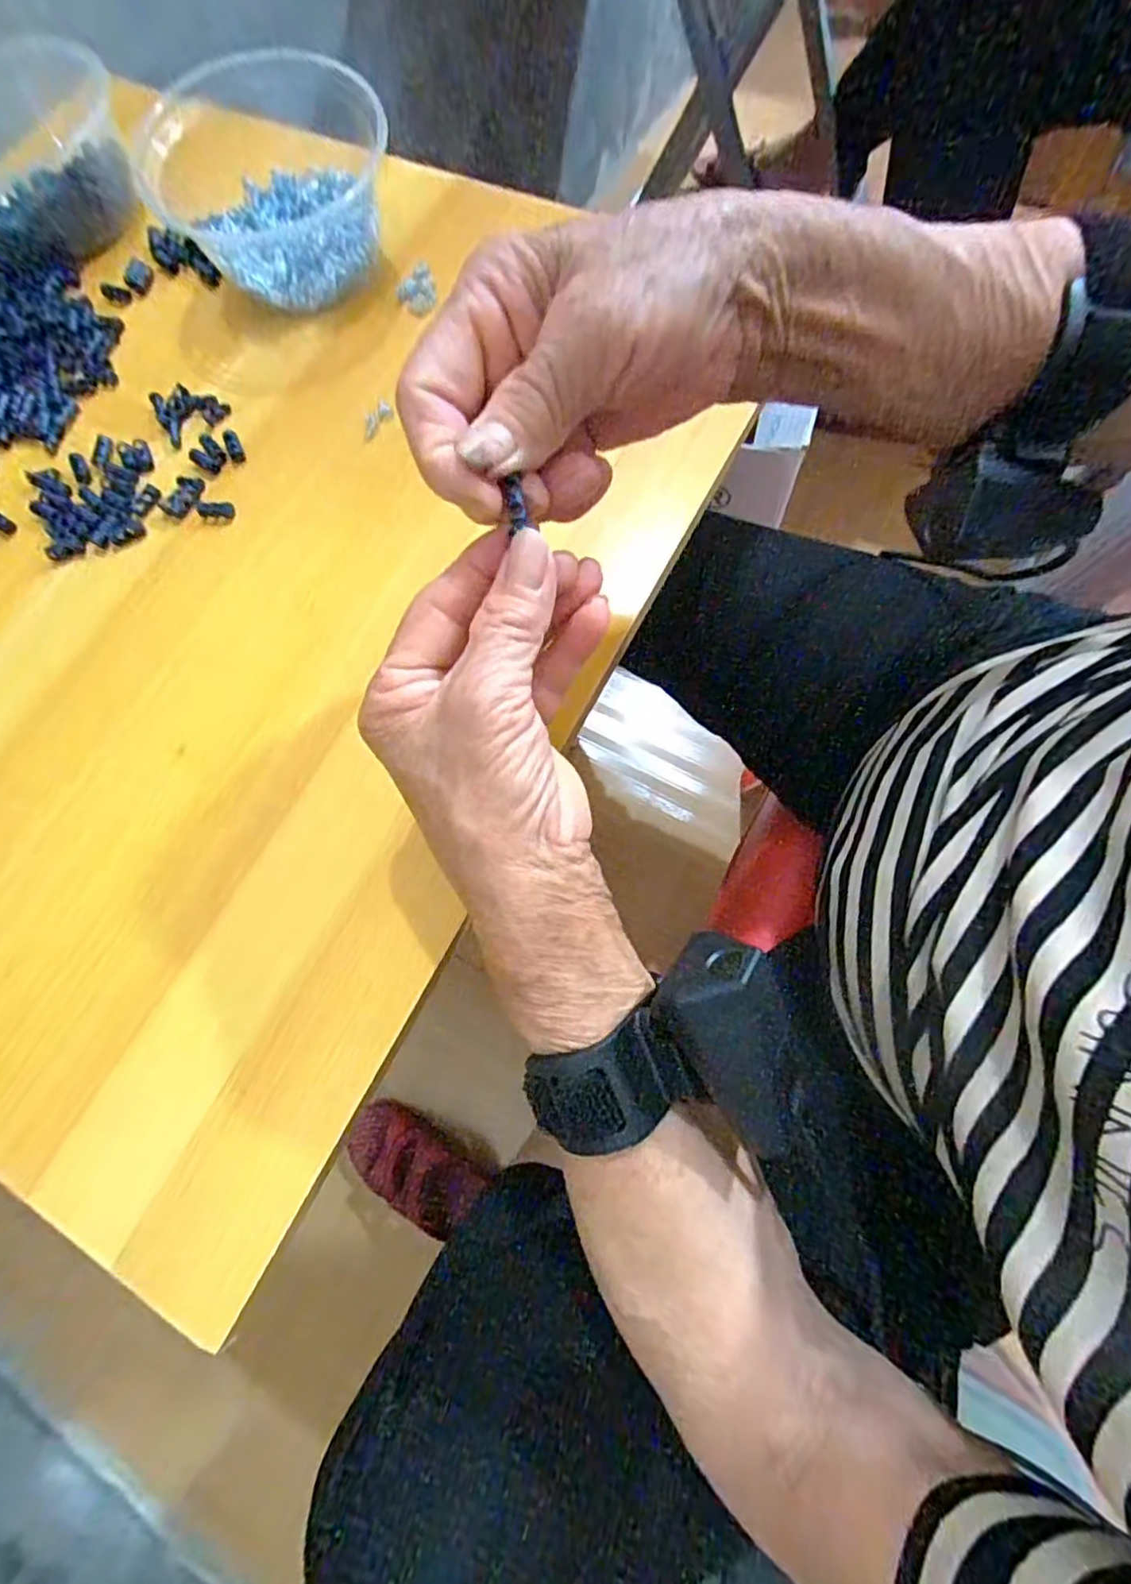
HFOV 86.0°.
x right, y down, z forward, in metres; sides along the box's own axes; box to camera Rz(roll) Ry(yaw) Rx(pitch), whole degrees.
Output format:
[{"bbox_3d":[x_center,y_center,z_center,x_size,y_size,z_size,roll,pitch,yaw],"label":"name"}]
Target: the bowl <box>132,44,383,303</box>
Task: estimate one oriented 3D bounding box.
[{"bbox_3d":[-0.176,-0.366,0.371,0.138,0.047,0.150,-1,74,2],"label":"bowl"}]

